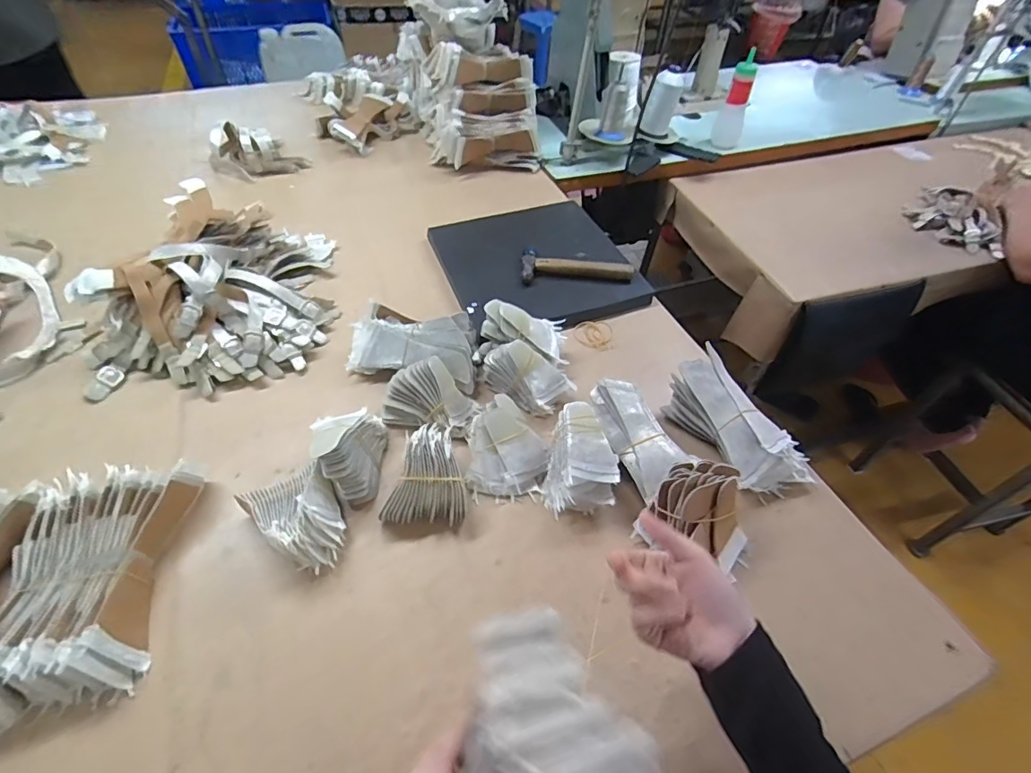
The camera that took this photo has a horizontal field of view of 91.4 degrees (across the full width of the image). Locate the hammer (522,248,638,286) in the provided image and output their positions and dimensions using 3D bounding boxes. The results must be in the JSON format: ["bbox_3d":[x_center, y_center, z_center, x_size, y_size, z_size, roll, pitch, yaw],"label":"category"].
[{"bbox_3d":[0.104,-0.203,0.864,0.185,0.036,0.063,-1,50,-3],"label":"hammer"}]

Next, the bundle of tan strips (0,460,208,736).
[{"bbox_3d":[-0.418,0.190,0.492,0.138,0.060,0.233,-4,50,-6],"label":"bundle of tan strips"}]

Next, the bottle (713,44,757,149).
[{"bbox_3d":[0.507,-0.651,1.154,0.065,0.172,0.048,17,51,12],"label":"bottle"}]

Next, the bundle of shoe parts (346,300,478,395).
[{"bbox_3d":[-0.143,-0.061,0.719,0.182,0.064,0.112,6,49,3],"label":"bundle of shoe parts"}]

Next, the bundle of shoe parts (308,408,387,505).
[{"bbox_3d":[-0.191,0.071,0.589,0.078,0.084,0.106,-14,51,-14],"label":"bundle of shoe parts"}]

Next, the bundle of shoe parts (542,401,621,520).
[{"bbox_3d":[0.080,0.088,0.596,0.082,0.074,0.115,10,50,6],"label":"bundle of shoe parts"}]

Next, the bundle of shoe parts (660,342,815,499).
[{"bbox_3d":[0.284,0.046,0.646,0.097,0.069,0.197,-22,54,-20],"label":"bundle of shoe parts"}]

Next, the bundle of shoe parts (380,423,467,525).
[{"bbox_3d":[-0.101,0.104,0.580,0.091,0.060,0.103,2,49,0],"label":"bundle of shoe parts"}]

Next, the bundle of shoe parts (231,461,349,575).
[{"bbox_3d":[-0.232,0.137,0.546,0.118,0.060,0.084,36,57,25],"label":"bundle of shoe parts"}]

